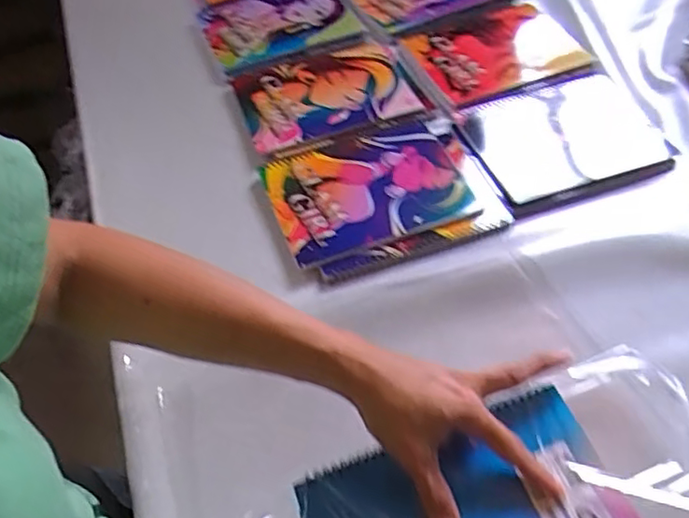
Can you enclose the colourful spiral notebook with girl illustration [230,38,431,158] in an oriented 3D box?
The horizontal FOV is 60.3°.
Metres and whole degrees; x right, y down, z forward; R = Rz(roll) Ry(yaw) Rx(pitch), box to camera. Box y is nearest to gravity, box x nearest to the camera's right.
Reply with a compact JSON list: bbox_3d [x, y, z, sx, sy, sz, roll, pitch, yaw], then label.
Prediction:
[{"bbox_3d":[-0.022,-0.200,0.714,0.204,0.012,0.159,-18,54,-10],"label":"colourful spiral notebook with girl illustration"}]

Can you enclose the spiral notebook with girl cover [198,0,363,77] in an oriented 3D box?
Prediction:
[{"bbox_3d":[-0.086,-0.317,0.800,0.198,0.020,0.145,-18,54,-8],"label":"spiral notebook with girl cover"}]

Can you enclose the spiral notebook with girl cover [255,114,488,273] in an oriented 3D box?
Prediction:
[{"bbox_3d":[0.030,-0.075,0.624,0.209,0.016,0.150,-17,54,-9],"label":"spiral notebook with girl cover"}]

